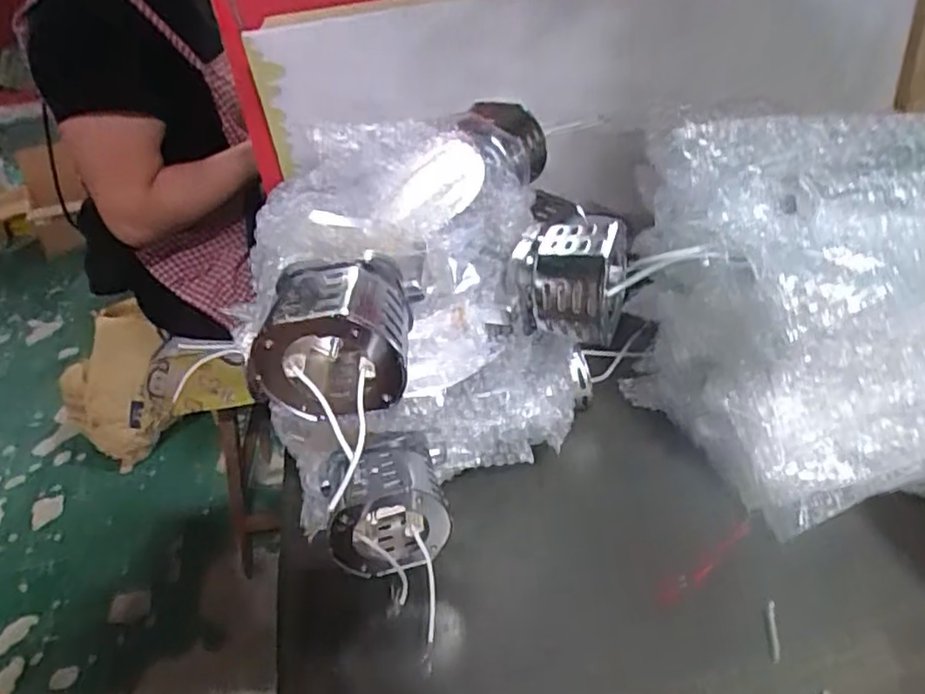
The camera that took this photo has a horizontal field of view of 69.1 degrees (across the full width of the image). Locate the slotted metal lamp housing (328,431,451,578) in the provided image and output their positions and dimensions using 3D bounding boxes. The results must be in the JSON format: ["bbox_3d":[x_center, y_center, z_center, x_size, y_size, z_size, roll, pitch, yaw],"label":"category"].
[{"bbox_3d":[-0.037,0.081,0.333,0.060,0.052,0.046,-14,33,-10],"label":"slotted metal lamp housing"}]

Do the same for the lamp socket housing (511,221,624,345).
[{"bbox_3d":[0.052,-0.033,0.330,0.053,0.050,0.049,5,34,18],"label":"lamp socket housing"}]

